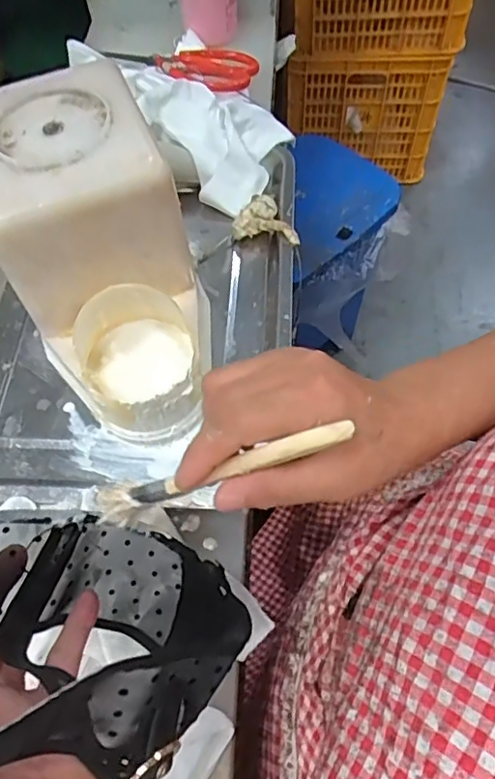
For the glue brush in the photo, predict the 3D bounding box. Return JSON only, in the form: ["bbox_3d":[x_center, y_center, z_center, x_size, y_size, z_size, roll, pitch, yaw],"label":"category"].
[{"bbox_3d":[-0.018,0.042,0.284,0.145,0.015,0.014,-20,54,27],"label":"glue brush"}]

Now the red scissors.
[{"bbox_3d":[-0.079,-0.382,0.666,0.173,0.017,0.091,16,61,13],"label":"red scissors"}]

